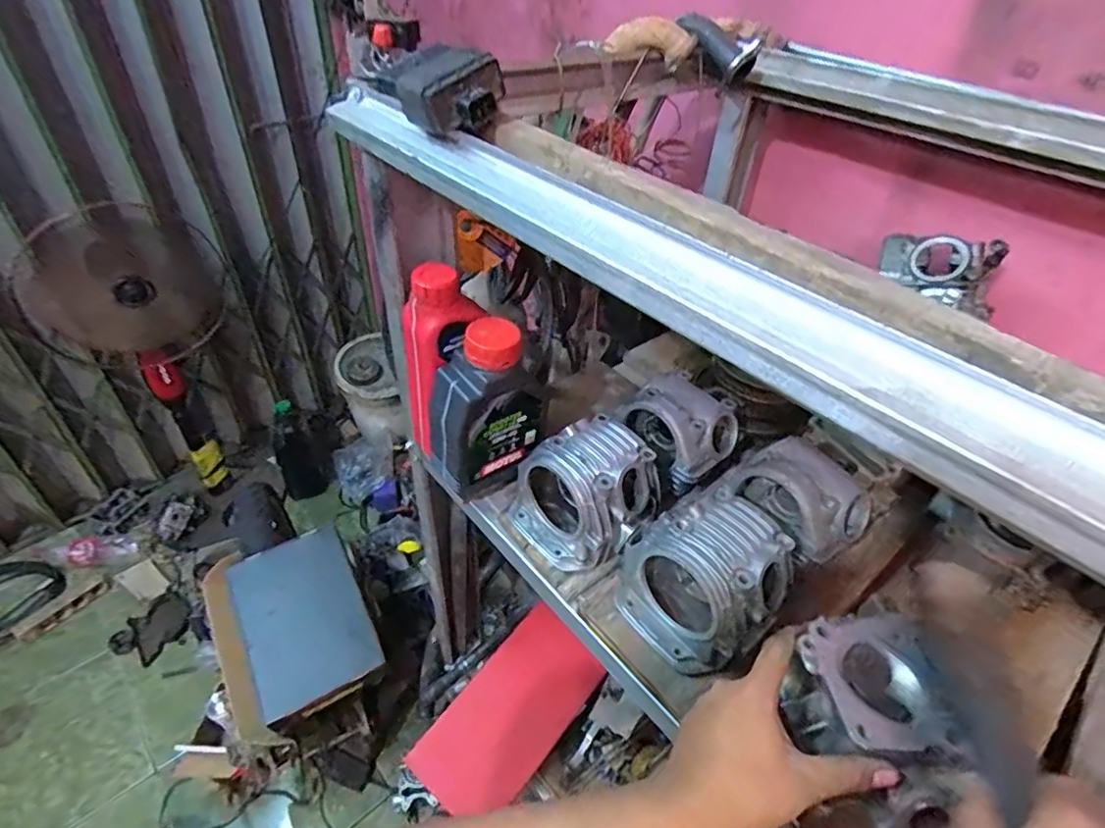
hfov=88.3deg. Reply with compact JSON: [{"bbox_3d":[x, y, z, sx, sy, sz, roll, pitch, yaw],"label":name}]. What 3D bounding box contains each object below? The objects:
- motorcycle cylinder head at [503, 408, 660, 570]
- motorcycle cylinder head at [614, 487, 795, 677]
[{"bbox_3d":[0.034,0.078,0.587,0.128,0.103,0.118,-23,48,-28],"label":"motorcycle cylinder head"},{"bbox_3d":[0.138,0.147,0.517,0.124,0.101,0.127,-25,49,-30],"label":"motorcycle cylinder head"}]

